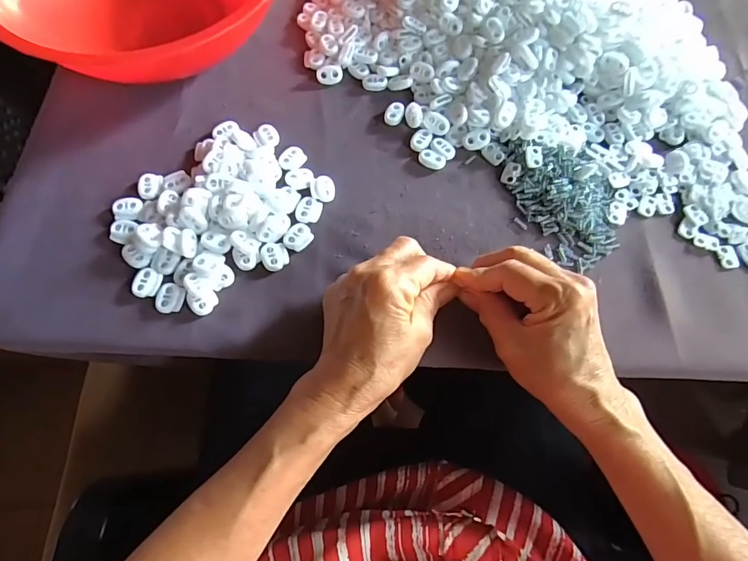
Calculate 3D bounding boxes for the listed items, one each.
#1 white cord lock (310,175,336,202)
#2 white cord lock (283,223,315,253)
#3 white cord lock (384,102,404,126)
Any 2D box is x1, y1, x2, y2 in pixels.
[{"bbox_3d":[-0.041,-0.073,0.356,0.019,0.005,0.022,0,69,-1],"label":"white cord lock"},{"bbox_3d":[-0.057,-0.033,0.340,0.018,0.004,0.022,39,73,13],"label":"white cord lock"},{"bbox_3d":[0.017,-0.141,0.379,0.016,0.007,0.021,10,69,3],"label":"white cord lock"}]

